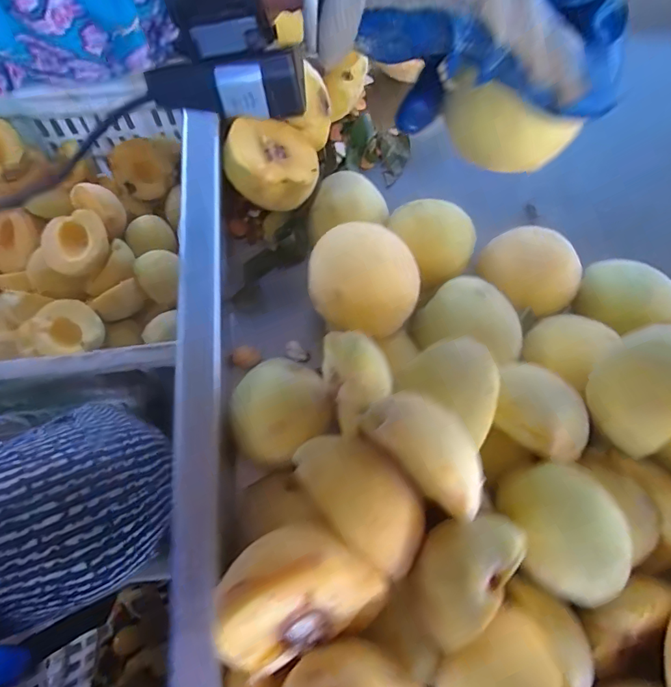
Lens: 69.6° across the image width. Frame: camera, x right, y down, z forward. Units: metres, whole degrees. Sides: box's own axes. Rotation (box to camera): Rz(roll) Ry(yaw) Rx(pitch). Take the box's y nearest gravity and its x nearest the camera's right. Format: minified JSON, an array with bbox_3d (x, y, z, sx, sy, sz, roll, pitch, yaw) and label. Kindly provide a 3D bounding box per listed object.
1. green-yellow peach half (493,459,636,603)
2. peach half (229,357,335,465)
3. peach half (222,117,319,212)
[{"bbox_3d":[0.110,0.091,0.229,0.043,0.029,0.066,-19,73,-7],"label":"green-yellow peach half"},{"bbox_3d":[-0.032,0.039,0.280,0.056,0.035,0.054,0,72,-1],"label":"peach half"},{"bbox_3d":[-0.043,-0.123,0.329,0.062,0.027,0.064,1,65,-23],"label":"peach half"}]

